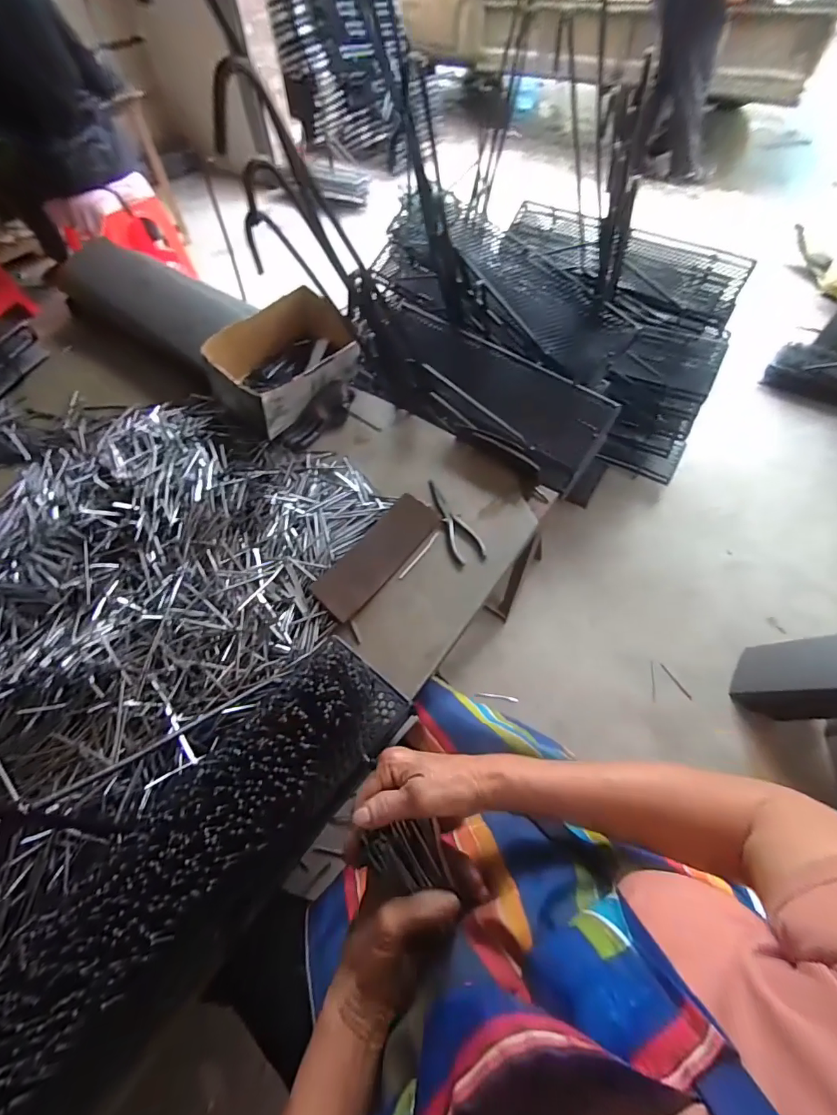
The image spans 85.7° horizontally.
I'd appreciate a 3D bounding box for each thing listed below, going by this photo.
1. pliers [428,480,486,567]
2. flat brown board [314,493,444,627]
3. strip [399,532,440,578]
[{"bbox_3d":[0.066,-0.070,0.784,0.054,0.012,0.178,-14,58,-6],"label":"pliers"},{"bbox_3d":[-0.063,-0.006,0.741,0.083,0.018,0.246,41,65,6],"label":"flat brown board"},{"bbox_3d":[0.003,-0.004,0.754,0.009,0.004,0.106,34,68,17],"label":"strip"}]

